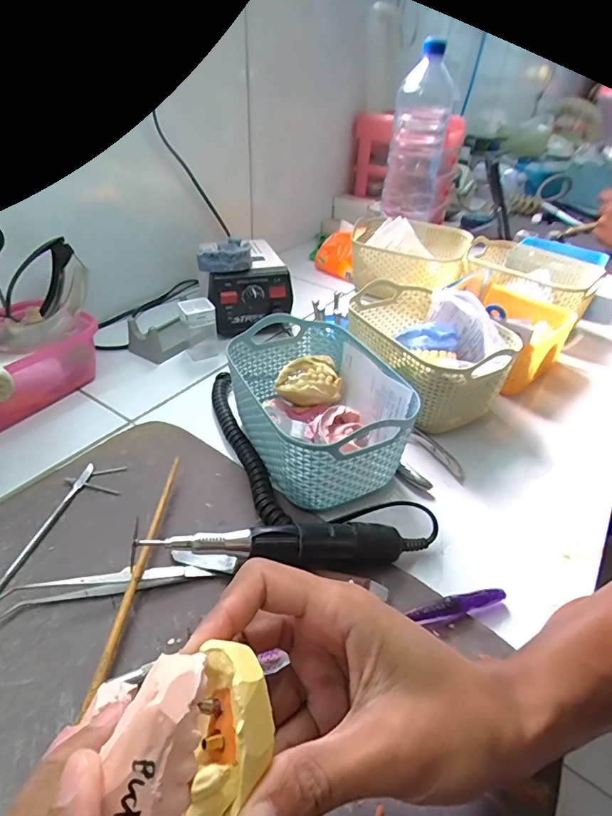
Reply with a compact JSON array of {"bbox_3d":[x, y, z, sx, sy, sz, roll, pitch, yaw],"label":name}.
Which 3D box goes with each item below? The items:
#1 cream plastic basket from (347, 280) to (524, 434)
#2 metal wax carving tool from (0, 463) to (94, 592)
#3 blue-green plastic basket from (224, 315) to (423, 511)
[{"bbox_3d":[0.119,-0.054,0.475,0.118,0.085,0.173,-17,42,-24],"label":"cream plastic basket"},{"bbox_3d":[-0.196,0.098,0.313,0.008,0.004,0.158,9,38,7],"label":"metal wax carving tool"},{"bbox_3d":[0.007,0.002,0.390,0.116,0.083,0.169,-15,42,-23],"label":"blue-green plastic basket"}]

